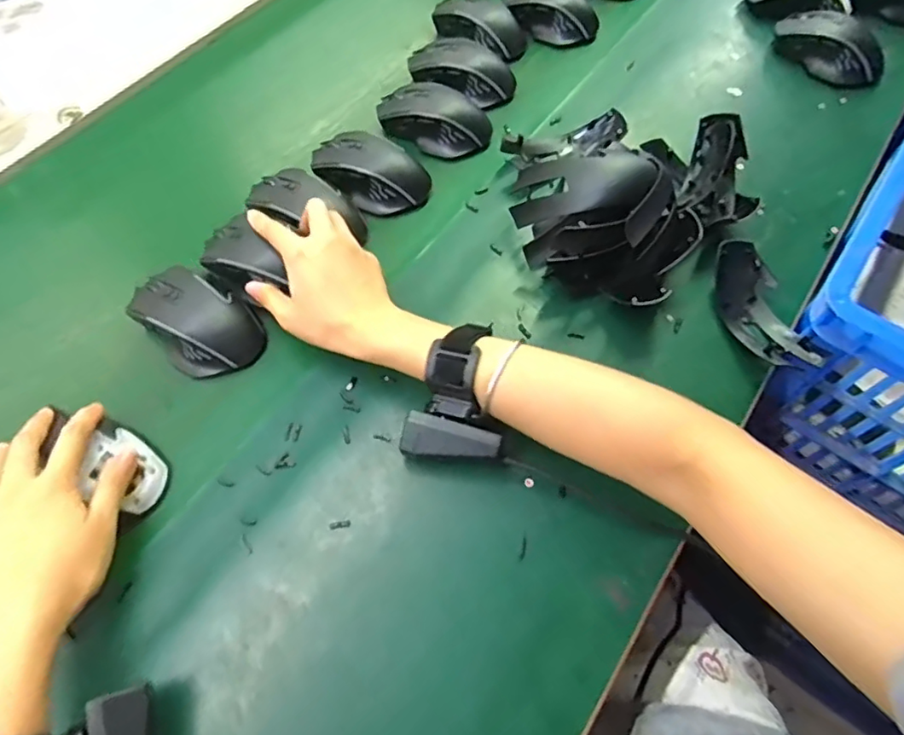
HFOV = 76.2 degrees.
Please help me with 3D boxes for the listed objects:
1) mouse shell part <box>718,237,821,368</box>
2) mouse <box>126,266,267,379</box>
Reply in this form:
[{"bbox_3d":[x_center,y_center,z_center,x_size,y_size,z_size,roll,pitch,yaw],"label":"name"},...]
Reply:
[{"bbox_3d":[0.253,-0.051,0.476,0.048,0.025,0.121,-12,62,-6],"label":"mouse shell part"},{"bbox_3d":[-0.211,-0.038,0.468,0.105,0.035,0.081,40,68,19],"label":"mouse"}]

